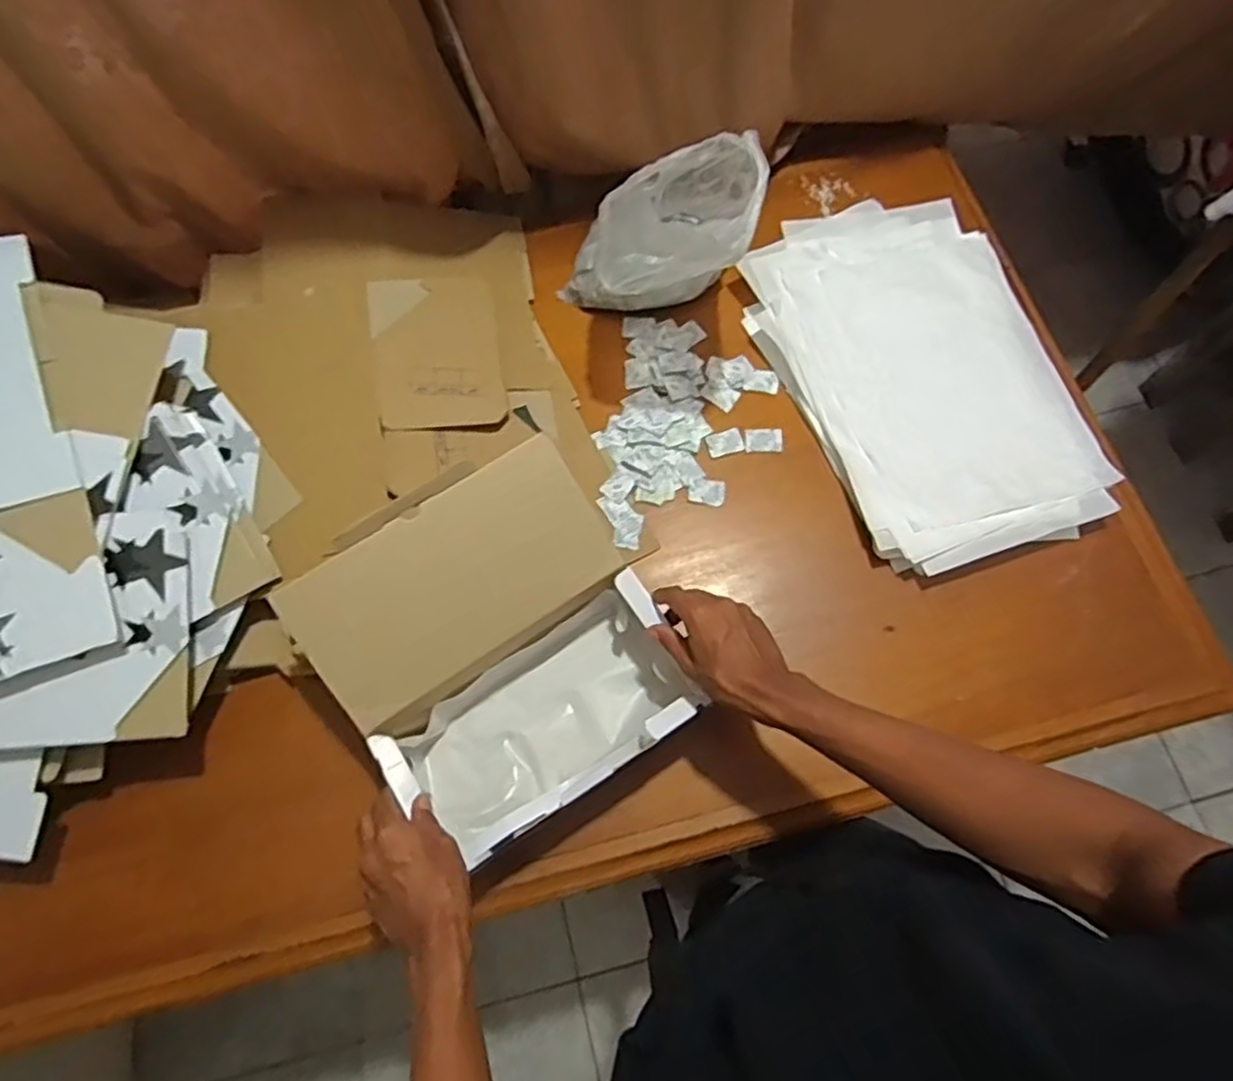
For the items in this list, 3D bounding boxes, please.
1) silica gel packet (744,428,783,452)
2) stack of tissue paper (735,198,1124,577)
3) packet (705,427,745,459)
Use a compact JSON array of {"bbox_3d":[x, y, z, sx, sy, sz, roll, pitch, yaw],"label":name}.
[{"bbox_3d":[0.170,-0.115,0.836,0.042,0.006,0.032,0,70,2],"label":"silica gel packet"},{"bbox_3d":[0.343,-0.193,0.828,0.300,0.030,0.447,-15,70,-4],"label":"stack of tissue paper"},{"bbox_3d":[0.125,-0.112,0.833,0.042,0.004,0.032,-18,71,-5],"label":"packet"}]

